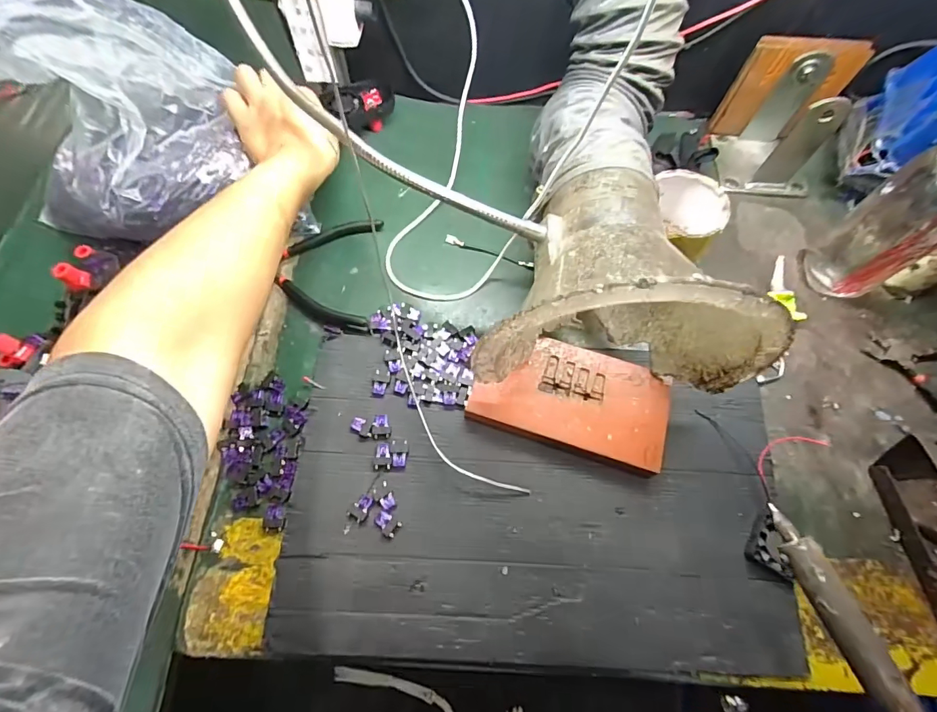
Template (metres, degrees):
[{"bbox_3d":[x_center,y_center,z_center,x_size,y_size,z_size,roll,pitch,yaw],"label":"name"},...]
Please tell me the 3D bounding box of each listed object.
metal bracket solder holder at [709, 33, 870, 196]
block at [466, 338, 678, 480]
[{"bbox_3d":[0.345,-0.257,0.492,0.115,0.124,0.095,11,67,4],"label":"metal bracket solder holder"},{"bbox_3d":[0.092,0.037,0.402,0.165,0.022,0.093,18,68,7],"label":"block"}]

